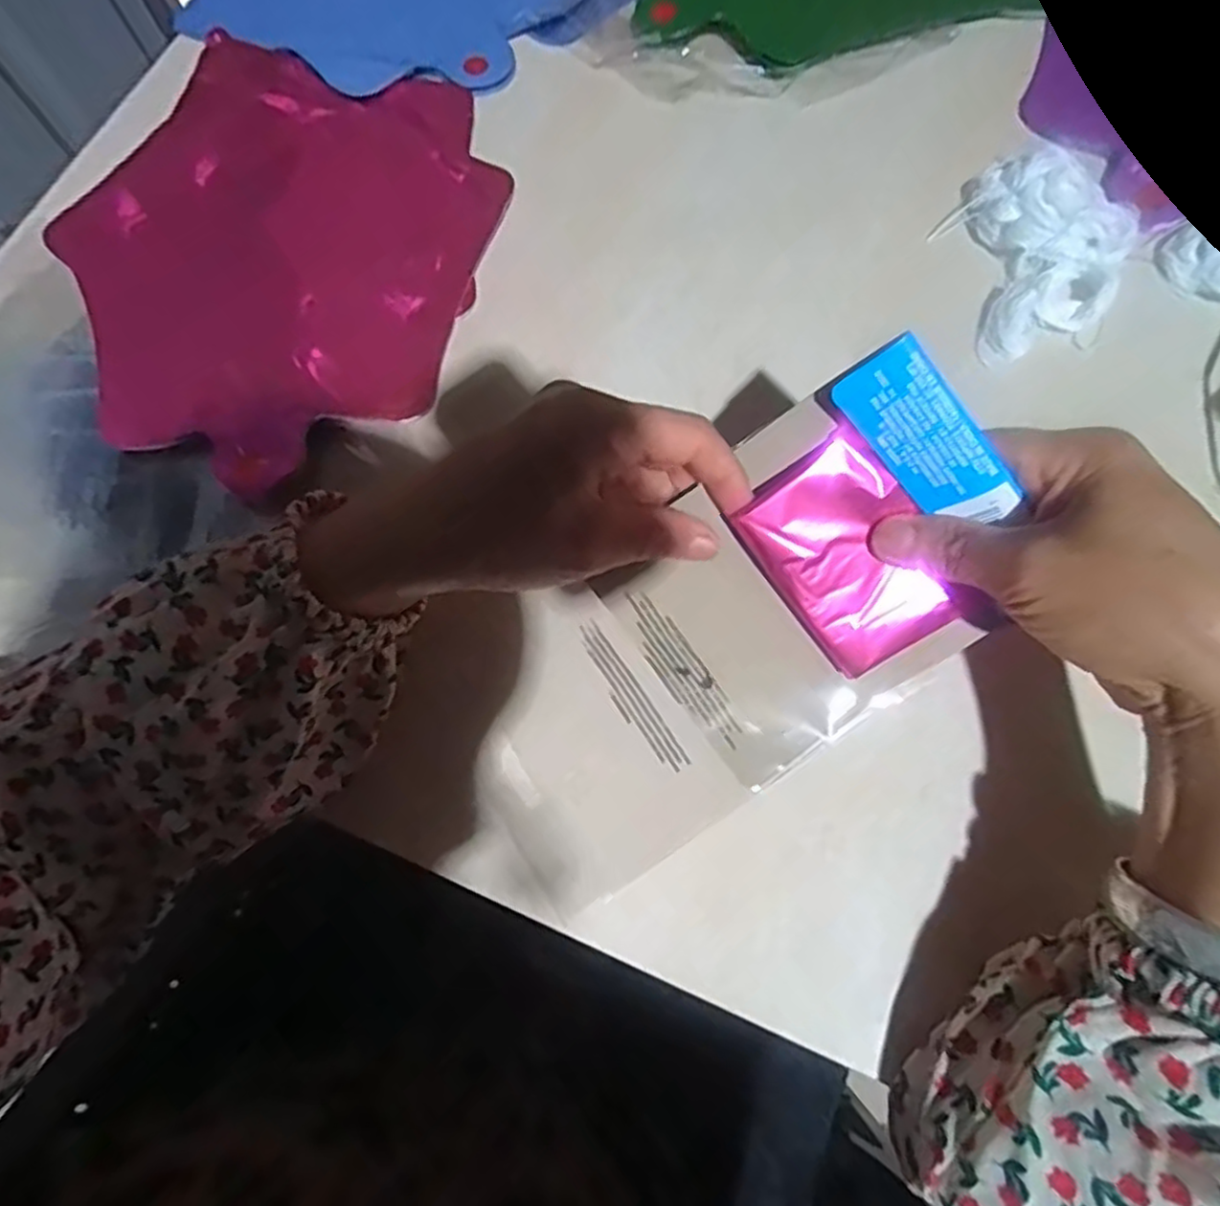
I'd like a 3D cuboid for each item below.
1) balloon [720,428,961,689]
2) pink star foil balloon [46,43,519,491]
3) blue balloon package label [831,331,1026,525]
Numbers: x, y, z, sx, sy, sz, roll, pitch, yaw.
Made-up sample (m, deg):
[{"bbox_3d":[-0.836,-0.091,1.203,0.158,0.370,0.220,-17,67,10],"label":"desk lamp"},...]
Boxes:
[{"bbox_3d":[0.089,-0.016,0.260,0.054,0.008,0.082,-35,102,18],"label":"balloon"},{"bbox_3d":[-0.185,-0.190,0.376,0.226,0.011,0.260,12,72,6],"label":"pink star foil balloon"},{"bbox_3d":[0.105,-0.053,0.231,0.069,0.030,0.004,43,45,-15],"label":"blue balloon package label"}]

